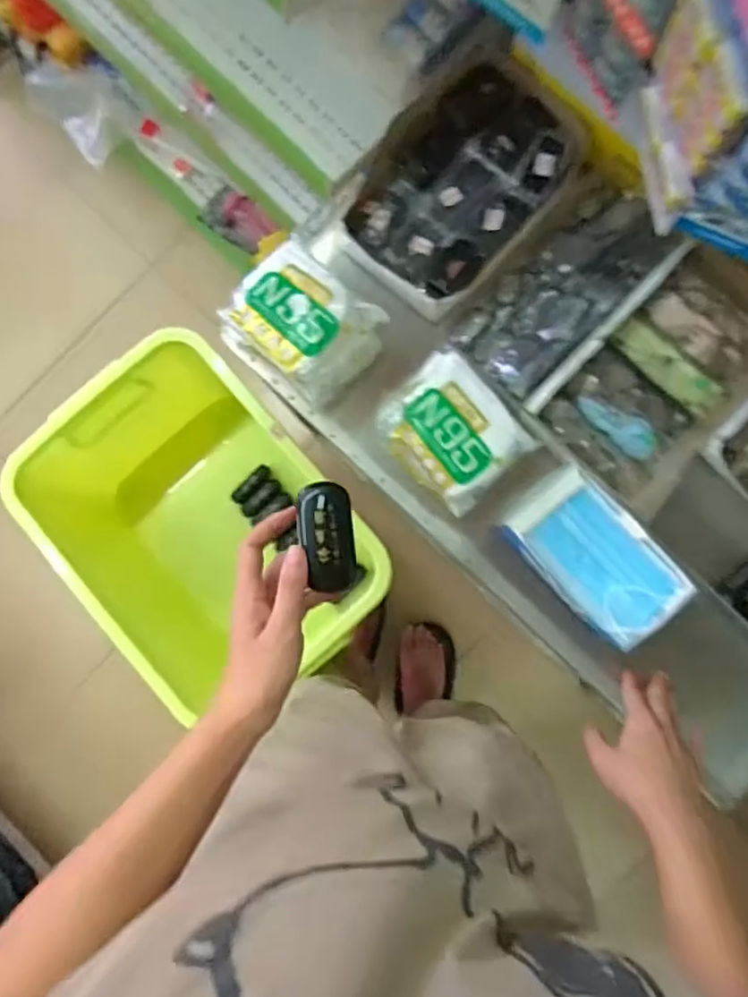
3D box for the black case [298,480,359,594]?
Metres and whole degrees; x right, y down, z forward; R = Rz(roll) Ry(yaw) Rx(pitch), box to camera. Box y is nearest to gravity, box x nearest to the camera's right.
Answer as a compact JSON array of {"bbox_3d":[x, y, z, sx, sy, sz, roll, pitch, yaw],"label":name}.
[{"bbox_3d":[-0.036,0.030,0.493,0.042,0.016,0.083,-9,90,2],"label":"black case"}]

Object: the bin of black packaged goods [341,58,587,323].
[{"bbox_3d":[0.103,-0.362,0.741,0.188,0.079,0.288,41,89,4],"label":"bin of black packaged goods"}]

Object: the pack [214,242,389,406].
[{"bbox_3d":[-0.079,-0.191,0.703,0.145,0.121,0.119,38,89,4],"label":"pack"}]

